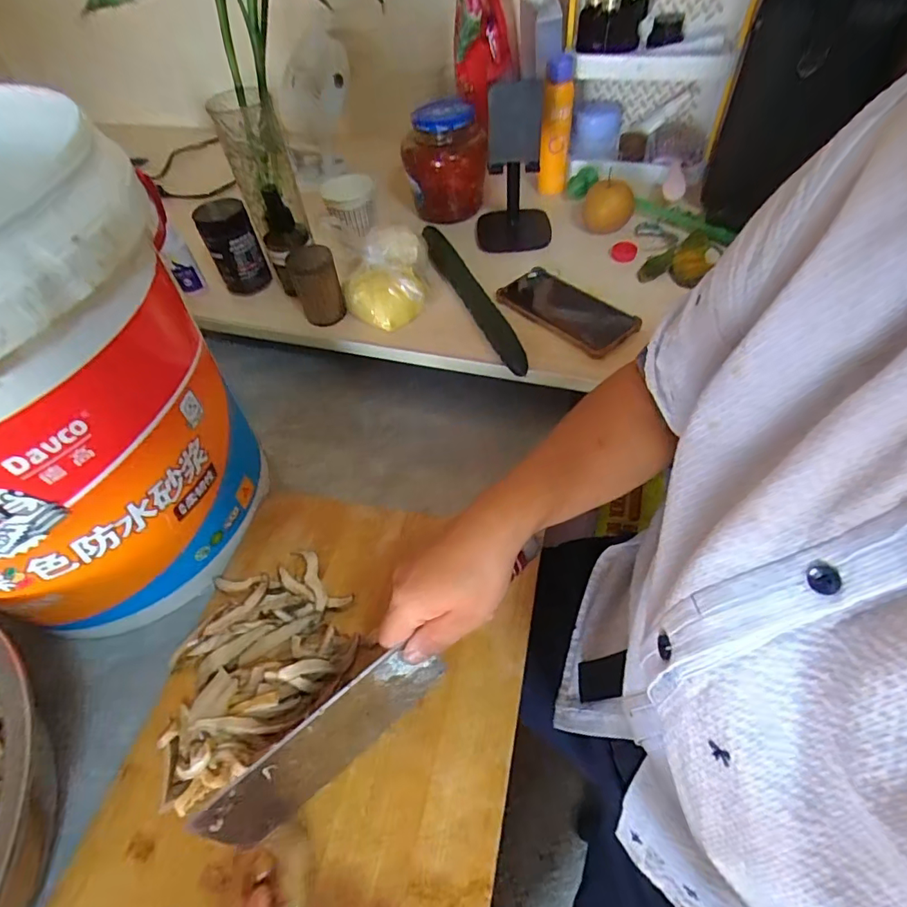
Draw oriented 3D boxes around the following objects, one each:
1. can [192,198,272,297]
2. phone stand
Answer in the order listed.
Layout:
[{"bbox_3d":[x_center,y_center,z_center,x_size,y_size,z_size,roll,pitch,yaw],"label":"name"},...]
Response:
[{"bbox_3d":[-0.289,-0.272,0.656,0.062,0.106,0.065,-21,54,-10],"label":"can"},{"bbox_3d":[0.080,-0.372,0.650,0.103,0.177,0.096,1,53,6],"label":"phone stand"}]

